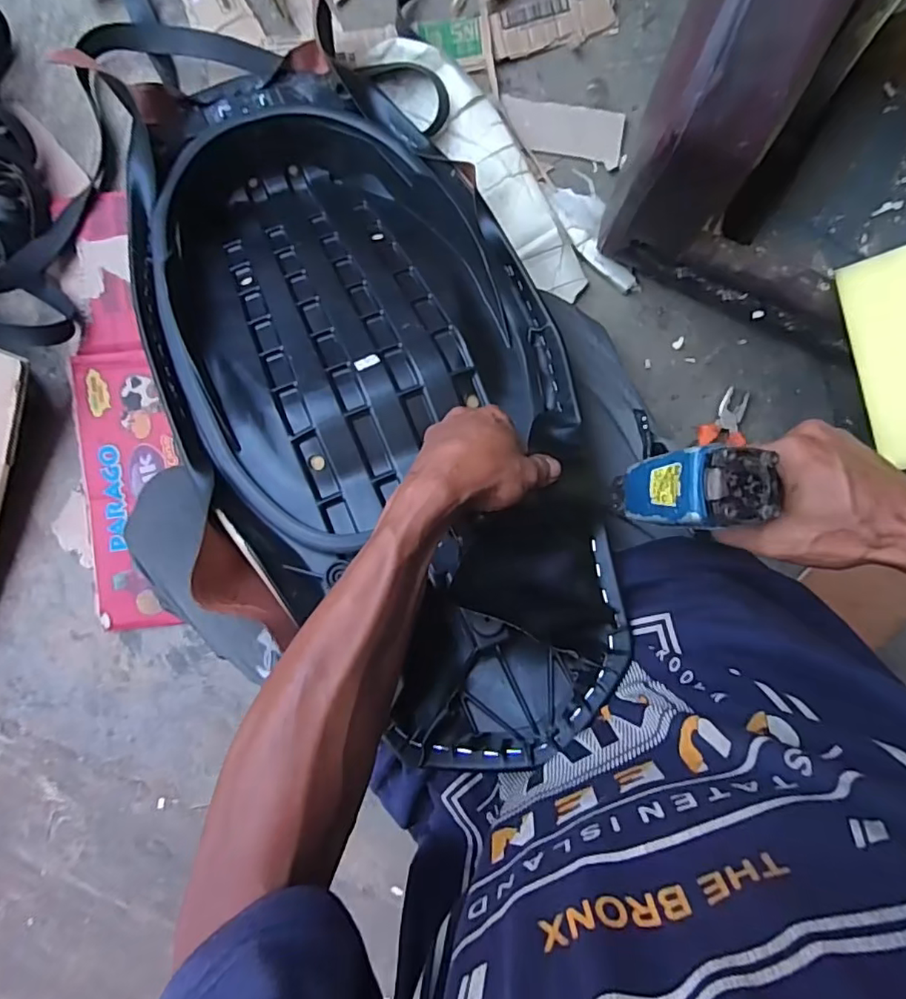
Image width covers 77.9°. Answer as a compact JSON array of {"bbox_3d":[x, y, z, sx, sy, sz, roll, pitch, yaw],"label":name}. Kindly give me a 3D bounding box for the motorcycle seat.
[{"bbox_3d":[-0.091,-0.158,0.530,0.330,0.107,0.776,-29,69,2],"label":"motorcycle seat"}]

